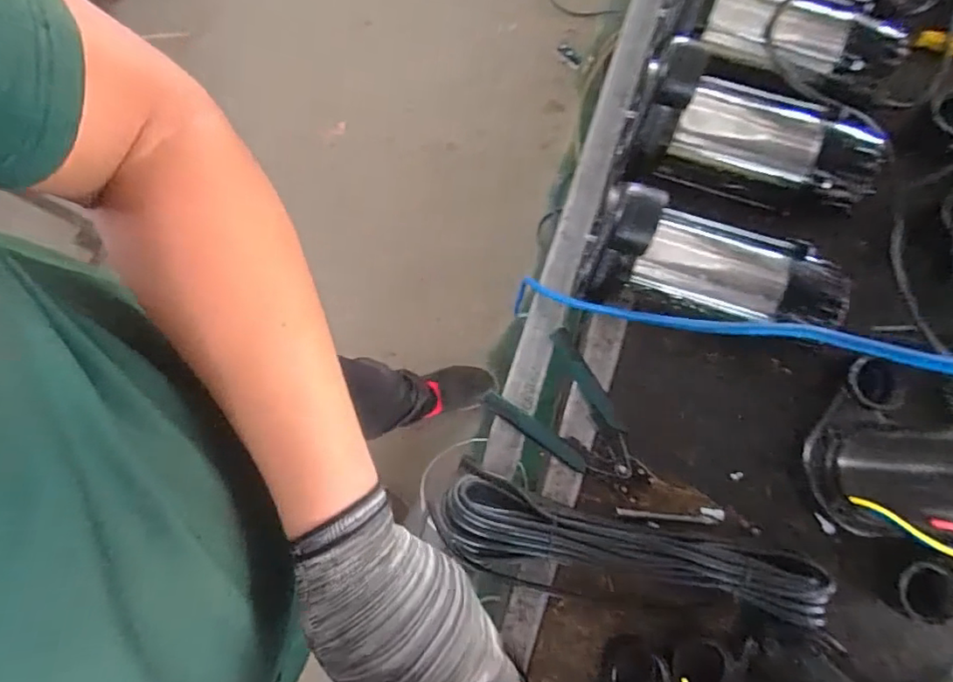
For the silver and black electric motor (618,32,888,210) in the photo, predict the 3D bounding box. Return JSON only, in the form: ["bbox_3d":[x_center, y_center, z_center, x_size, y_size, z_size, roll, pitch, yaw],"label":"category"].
[{"bbox_3d":[0.271,-0.199,0.534,0.235,0.127,0.097,17,80,3],"label":"silver and black electric motor"}]

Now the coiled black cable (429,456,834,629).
[{"bbox_3d":[0.138,0.204,0.518,0.355,0.051,0.089,15,80,3],"label":"coiled black cable"}]

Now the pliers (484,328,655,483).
[{"bbox_3d":[0.105,0.084,0.558,0.106,0.014,0.164,-43,82,-7],"label":"pliers"}]

